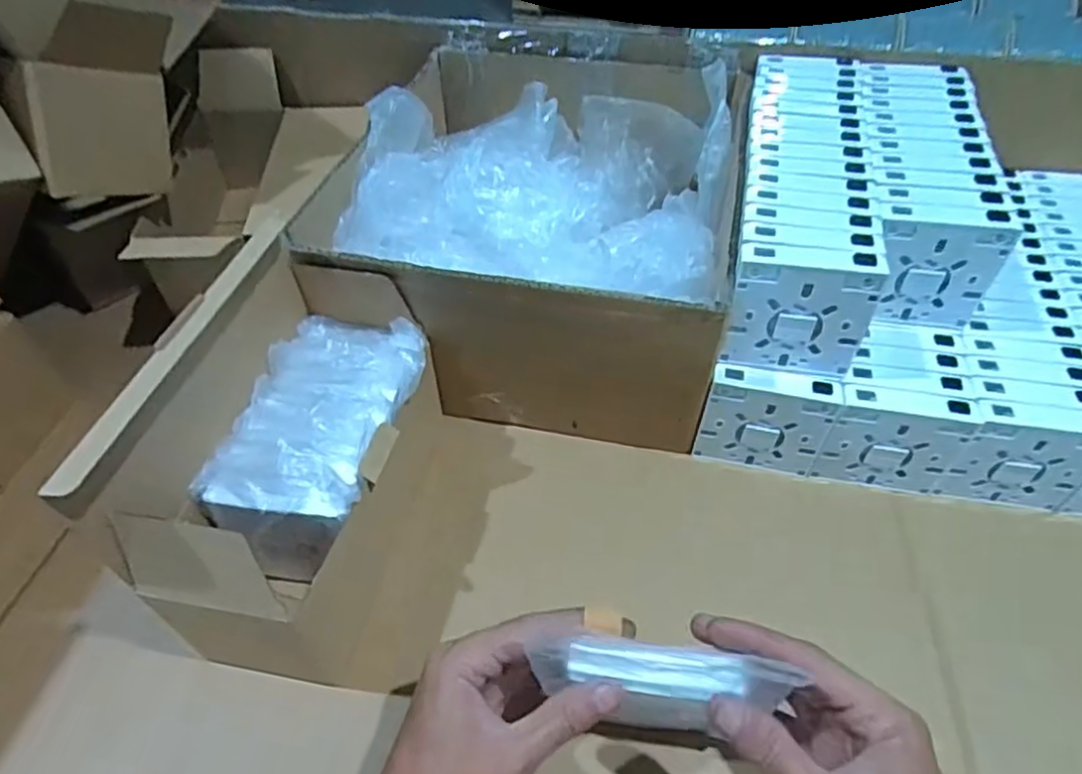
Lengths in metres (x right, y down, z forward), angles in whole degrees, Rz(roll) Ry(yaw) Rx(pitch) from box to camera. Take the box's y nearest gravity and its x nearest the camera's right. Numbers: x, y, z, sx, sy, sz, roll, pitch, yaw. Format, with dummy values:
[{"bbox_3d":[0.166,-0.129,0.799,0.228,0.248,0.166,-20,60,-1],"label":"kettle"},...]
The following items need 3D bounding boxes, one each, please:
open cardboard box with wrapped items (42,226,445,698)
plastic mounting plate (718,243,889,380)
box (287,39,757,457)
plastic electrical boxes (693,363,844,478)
[{"bbox_3d":[-0.145,0.034,0.408,0.123,0.188,0.212,3,49,3],"label":"open cardboard box with wrapped items"},{"bbox_3d":[0.166,-0.049,0.430,0.084,0.088,0.025,9,50,8],"label":"plastic mounting plate"},{"bbox_3d":[0.010,-0.143,0.572,0.280,0.155,0.331,9,50,8],"label":"box"},{"bbox_3d":[0.162,0.025,0.477,0.084,0.078,0.025,6,49,6],"label":"plastic electrical boxes"}]

